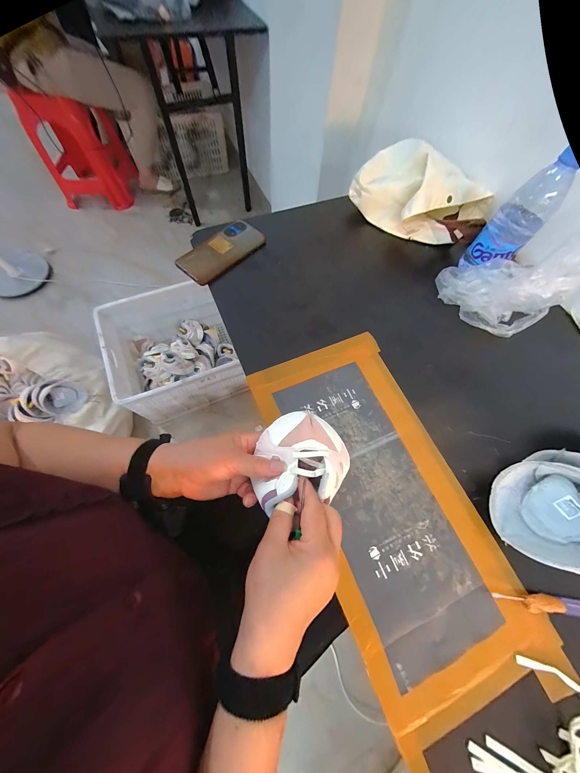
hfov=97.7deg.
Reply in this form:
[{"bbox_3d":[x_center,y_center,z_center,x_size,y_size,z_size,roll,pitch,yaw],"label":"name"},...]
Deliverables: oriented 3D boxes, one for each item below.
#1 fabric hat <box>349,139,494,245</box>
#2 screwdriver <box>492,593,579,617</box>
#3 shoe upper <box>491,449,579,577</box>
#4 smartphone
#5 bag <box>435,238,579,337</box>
[{"bbox_3d":[0.263,-0.383,0.500,0.260,0.100,0.156,26,68,7],"label":"fabric hat"},{"bbox_3d":[0.290,0.245,0.283,0.116,0.010,0.017,6,67,-1],"label":"screwdriver"},{"bbox_3d":[0.313,0.139,0.292,0.134,0.079,0.120,-5,67,-6],"label":"shoe upper"},{"bbox_3d":[-0.126,-0.252,0.471,0.077,0.013,0.164,43,71,5],"label":"smartphone"},{"bbox_3d":[0.339,-0.163,0.397,0.175,0.128,0.091,29,68,8],"label":"bag"}]

